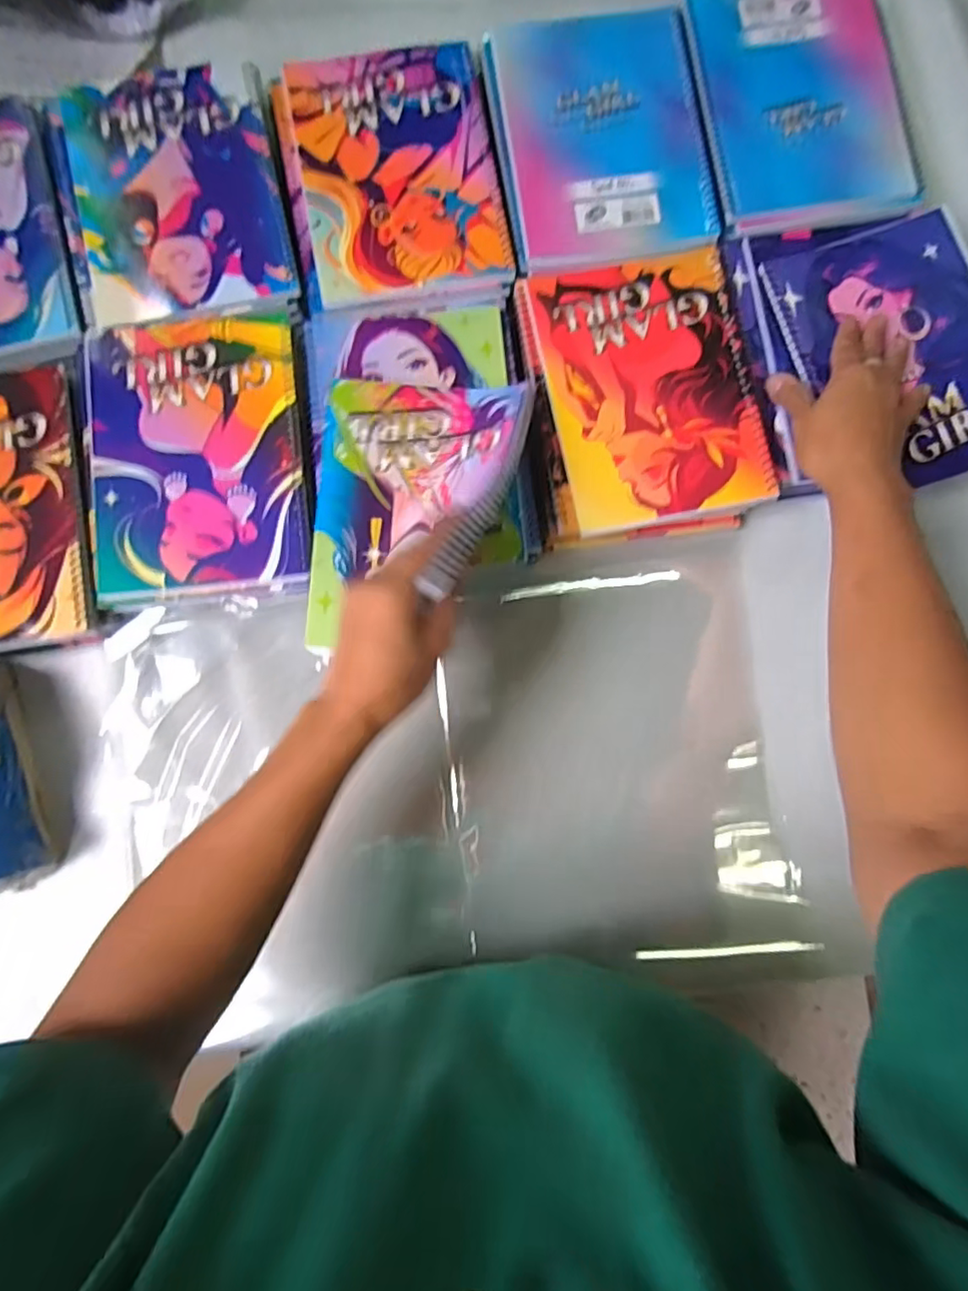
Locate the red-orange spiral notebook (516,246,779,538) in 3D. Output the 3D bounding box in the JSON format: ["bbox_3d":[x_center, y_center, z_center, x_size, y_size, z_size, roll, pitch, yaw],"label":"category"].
[{"bbox_3d":[0.121,-0.191,0.437,0.147,0.010,0.197,-12,86,0],"label":"red-orange spiral notebook"}]

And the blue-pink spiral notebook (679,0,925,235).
[{"bbox_3d":[0.248,-0.430,0.463,0.156,0.011,0.207,-9,86,0],"label":"blue-pink spiral notebook"}]

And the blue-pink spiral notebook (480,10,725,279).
[{"bbox_3d":[0.091,-0.396,0.458,0.157,0.008,0.207,-8,86,0],"label":"blue-pink spiral notebook"}]

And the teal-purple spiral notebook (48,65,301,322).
[{"bbox_3d":[-0.233,-0.342,0.446,0.153,0.009,0.190,-13,86,0],"label":"teal-purple spiral notebook"}]

